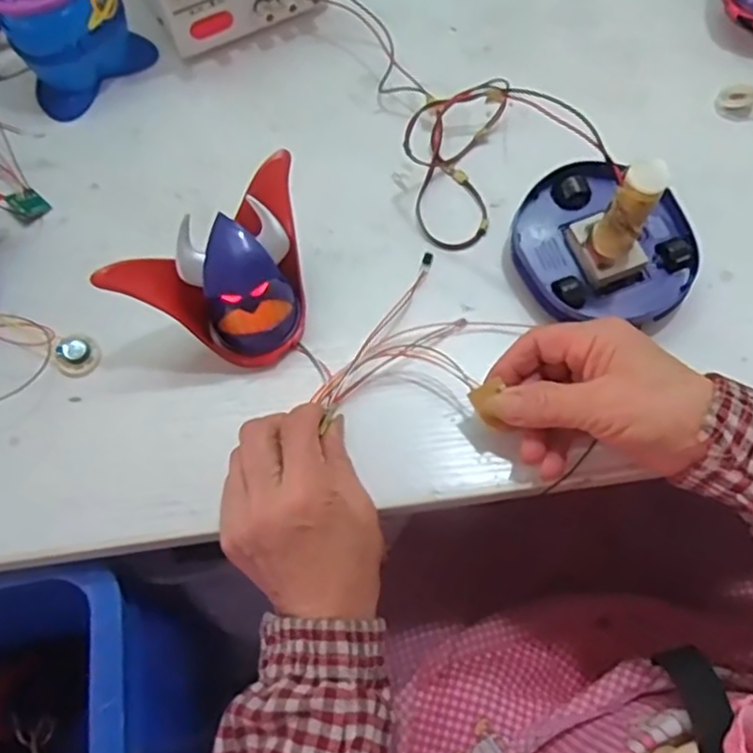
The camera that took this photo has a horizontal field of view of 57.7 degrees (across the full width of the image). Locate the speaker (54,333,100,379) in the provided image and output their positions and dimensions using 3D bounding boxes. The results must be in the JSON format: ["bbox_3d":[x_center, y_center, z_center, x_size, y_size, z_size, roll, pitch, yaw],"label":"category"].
[{"bbox_3d":[-0.184,-0.014,0.416,0.026,0.012,0.026,-1,67,1],"label":"speaker"}]

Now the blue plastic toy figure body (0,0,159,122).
[{"bbox_3d":[-0.221,-0.252,0.486,0.087,0.078,0.071,-39,71,-14],"label":"blue plastic toy figure body"}]

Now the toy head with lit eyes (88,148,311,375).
[{"bbox_3d":[-0.083,-0.048,0.393,0.113,0.073,0.059,-31,69,-11],"label":"toy head with lit eyes"}]

